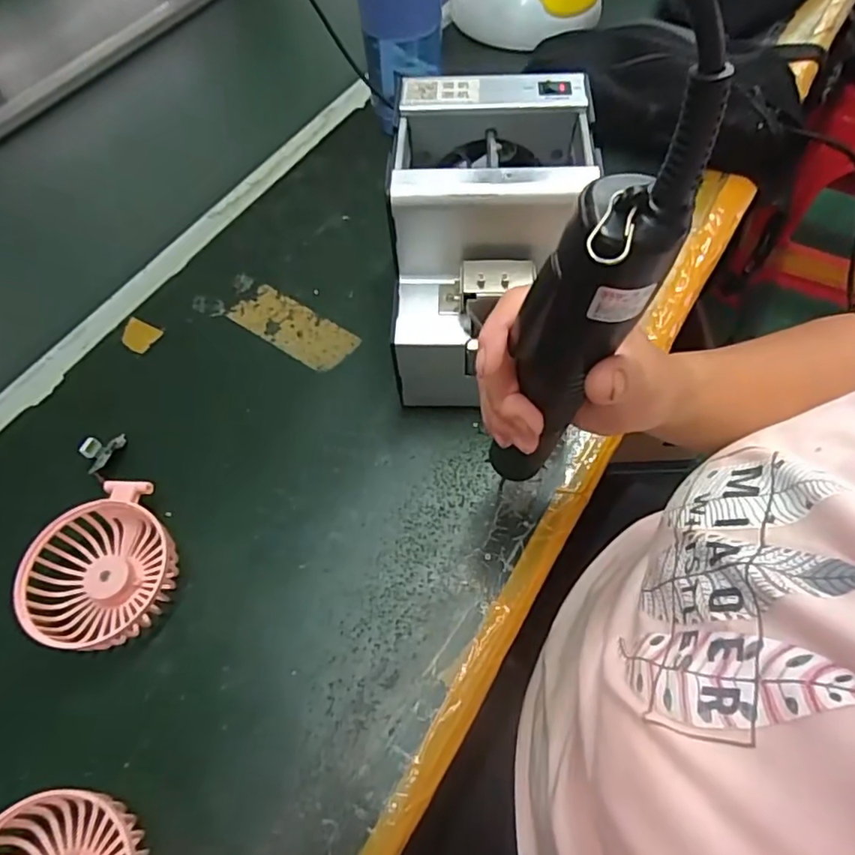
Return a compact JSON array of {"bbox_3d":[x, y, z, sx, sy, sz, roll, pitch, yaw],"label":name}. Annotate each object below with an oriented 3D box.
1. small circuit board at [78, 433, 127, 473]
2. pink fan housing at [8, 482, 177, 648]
[{"bbox_3d":[-0.235,0.016,0.413,0.024,0.013,0.033,13,62,10],"label":"small circuit board"},{"bbox_3d":[-0.203,0.086,0.366,0.082,0.031,0.101,7,61,7],"label":"pink fan housing"}]

